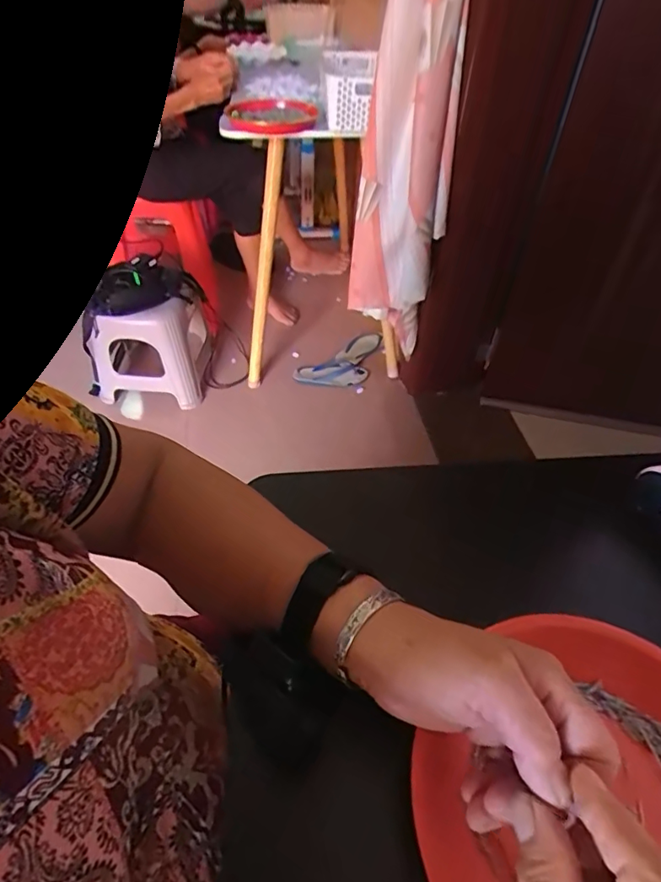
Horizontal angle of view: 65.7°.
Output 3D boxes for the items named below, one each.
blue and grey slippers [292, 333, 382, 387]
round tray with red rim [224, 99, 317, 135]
[{"bbox_3d":[0.075,-0.272,1.731,0.351,0.063,0.148,-32,55,-27],"label":"blue and grey slippers"},{"bbox_3d":[-0.137,-0.758,1.189,0.200,0.022,0.224,-3,47,-4],"label":"round tray with red rim"}]

